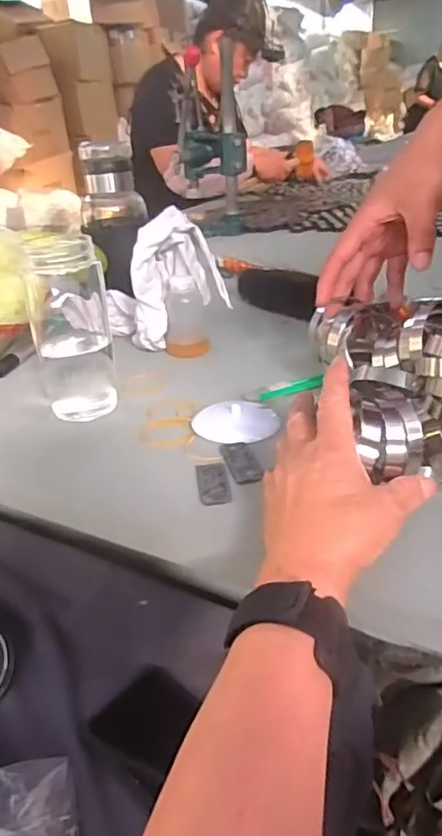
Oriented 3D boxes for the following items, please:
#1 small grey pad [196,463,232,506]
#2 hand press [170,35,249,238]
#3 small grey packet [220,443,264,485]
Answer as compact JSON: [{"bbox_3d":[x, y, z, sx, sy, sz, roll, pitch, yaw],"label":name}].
[{"bbox_3d":[-0.006,0.047,0.434,0.024,0.006,0.054,-6,28,-4],"label":"small grey pad"},{"bbox_3d":[-0.031,-0.584,1.223,0.148,0.348,0.113,10,32,25],"label":"hand press"},{"bbox_3d":[0.017,0.034,0.453,0.024,0.005,0.053,-10,29,-11],"label":"small grey packet"}]

